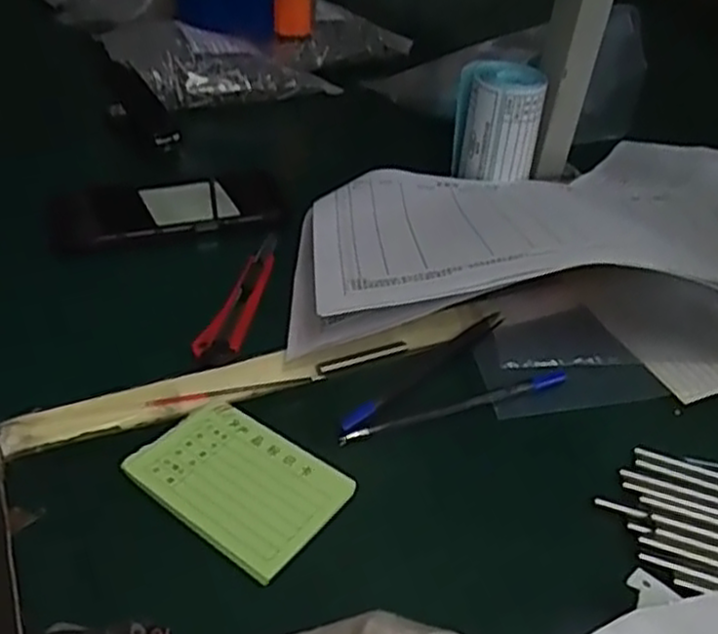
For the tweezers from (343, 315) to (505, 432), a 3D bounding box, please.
[{"bbox_3d":[0.041,0.028,0.449,0.014,0.004,0.144,35,48,30],"label":"tweezers"}]

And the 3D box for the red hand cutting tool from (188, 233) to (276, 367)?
[{"bbox_3d":[-0.073,-0.018,0.482,0.024,0.014,0.133,10,38,5],"label":"red hand cutting tool"}]

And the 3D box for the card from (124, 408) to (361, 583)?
[{"bbox_3d":[-0.060,0.081,0.380,0.097,0.007,0.068,29,46,25],"label":"card"}]

